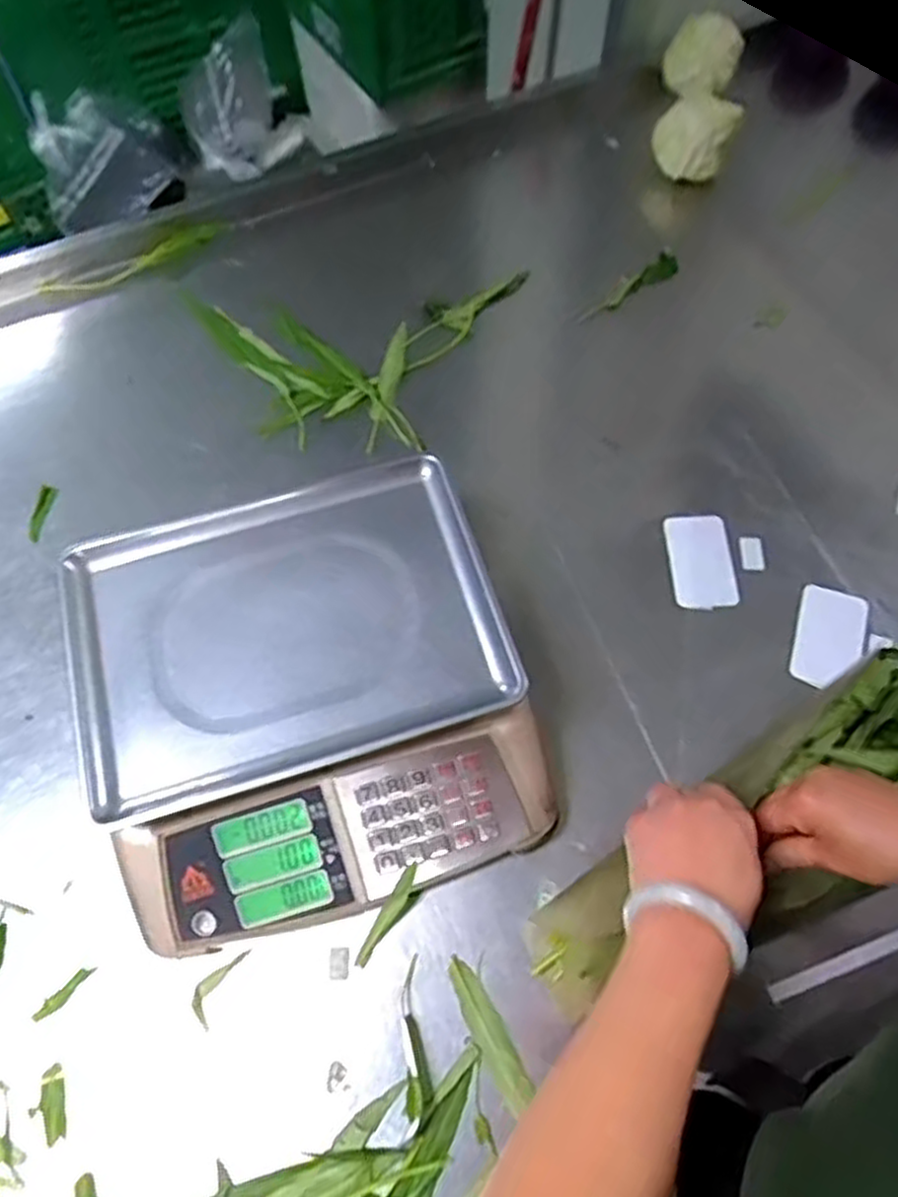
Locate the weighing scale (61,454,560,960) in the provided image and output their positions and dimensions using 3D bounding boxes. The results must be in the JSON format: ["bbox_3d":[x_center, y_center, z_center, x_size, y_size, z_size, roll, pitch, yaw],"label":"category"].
[{"bbox_3d":[-0.121,0.078,0.647,0.350,0.104,0.351,-17,66,-7],"label":"weighing scale"}]

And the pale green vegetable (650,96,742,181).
[{"bbox_3d":[0.300,-0.563,0.937,0.091,0.089,0.065,23,68,11],"label":"pale green vegetable"}]

